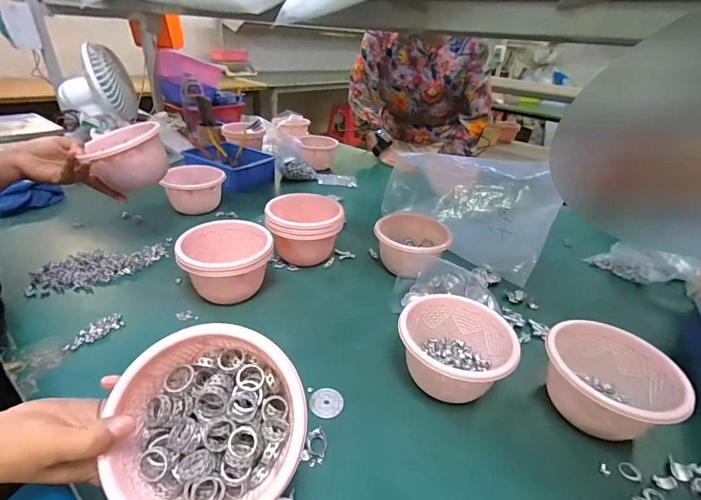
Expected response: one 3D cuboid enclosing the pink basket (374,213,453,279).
[{"bbox_3d":[0.127,0.000,0.711,0.142,0.090,0.146,-13,35,-25],"label":"pink basket"}]

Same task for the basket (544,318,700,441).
[{"bbox_3d":[0.325,0.172,0.464,0.151,0.084,0.138,18,34,22],"label":"basket"}]

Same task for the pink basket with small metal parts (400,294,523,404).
[{"bbox_3d":[0.140,0.139,0.489,0.144,0.084,0.135,3,31,-2],"label":"pink basket with small metal parts"}]

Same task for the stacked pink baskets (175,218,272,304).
[{"bbox_3d":[-0.211,0.025,0.624,0.144,0.097,0.143,-11,34,-22],"label":"stacked pink baskets"}]

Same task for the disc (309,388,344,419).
[{"bbox_3d":[-0.031,0.197,0.461,0.042,0.004,0.039,1,38,0],"label":"disc"}]

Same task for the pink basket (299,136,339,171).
[{"bbox_3d":[-0.110,-0.334,1.233,0.120,0.083,0.157,-1,32,-8],"label":"pink basket"}]

